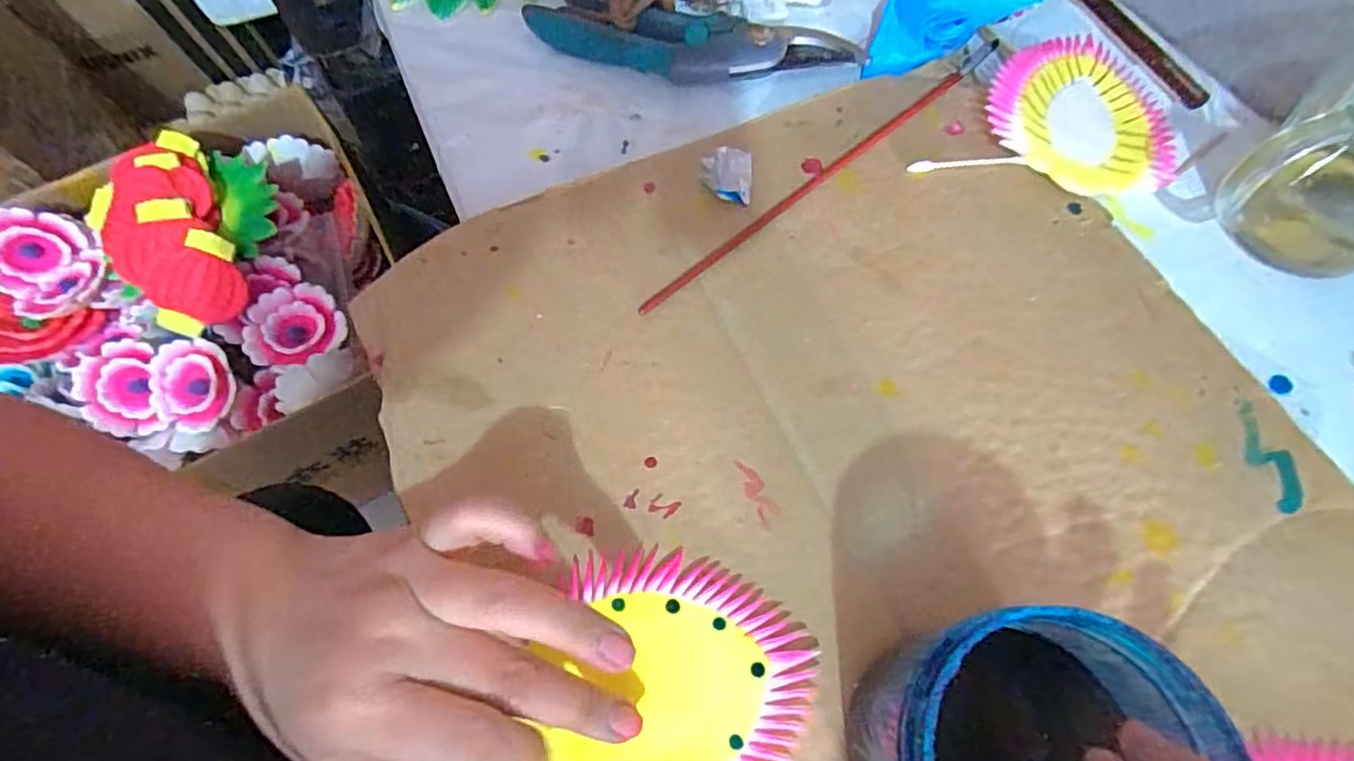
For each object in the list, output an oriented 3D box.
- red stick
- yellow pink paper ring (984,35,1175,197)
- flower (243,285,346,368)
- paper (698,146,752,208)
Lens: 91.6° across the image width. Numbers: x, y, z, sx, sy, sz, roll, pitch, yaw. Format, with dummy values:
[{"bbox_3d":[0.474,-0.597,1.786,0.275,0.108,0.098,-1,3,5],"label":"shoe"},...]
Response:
[{"bbox_3d":[0.072,-0.105,0.348,0.236,0.004,0.008,-38,69,-14],"label":"red stick"},{"bbox_3d":[0.224,-0.146,0.353,0.098,0.019,0.099,-1,65,1],"label":"yellow pink paper ring"},{"bbox_3d":[-0.401,-0.058,0.689,0.097,0.026,0.090,-9,65,-3],"label":"flower"},{"bbox_3d":[0.027,-0.111,0.350,0.026,0.009,0.034,3,65,3],"label":"paper"}]

